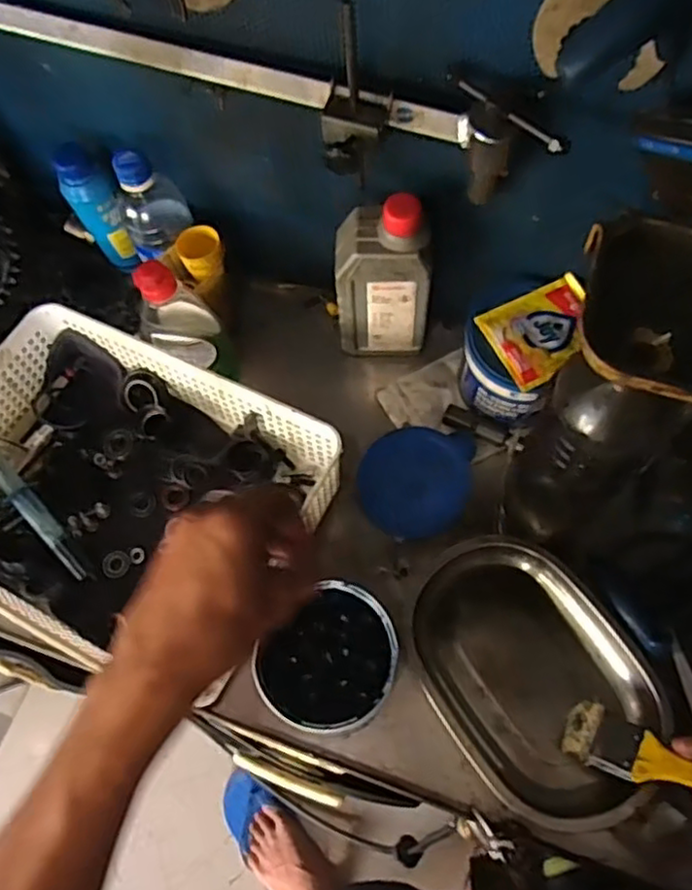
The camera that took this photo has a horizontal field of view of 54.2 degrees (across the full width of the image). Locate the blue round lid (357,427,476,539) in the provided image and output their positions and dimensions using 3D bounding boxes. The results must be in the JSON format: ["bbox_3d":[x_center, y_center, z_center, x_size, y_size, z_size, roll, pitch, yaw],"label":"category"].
[{"bbox_3d":[0.064,0.035,0.622,0.101,0.017,0.098,4,91,10],"label":"blue round lid"}]

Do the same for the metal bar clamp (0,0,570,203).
[{"bbox_3d":[-0.063,-0.241,0.490,0.425,0.091,0.067,14,67,10],"label":"metal bar clamp"}]

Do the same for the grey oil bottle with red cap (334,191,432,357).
[{"bbox_3d":[0.033,-0.147,0.596,0.086,0.169,0.054,1,66,4],"label":"grey oil bottle with red cap"}]

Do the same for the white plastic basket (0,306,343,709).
[{"bbox_3d":[-0.198,0.039,0.587,0.327,0.075,0.242,24,69,13],"label":"white plastic basket"}]

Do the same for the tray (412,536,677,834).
[{"bbox_3d":[0.146,0.185,0.548,0.153,0.046,0.219,-30,67,-10],"label":"tray"}]

